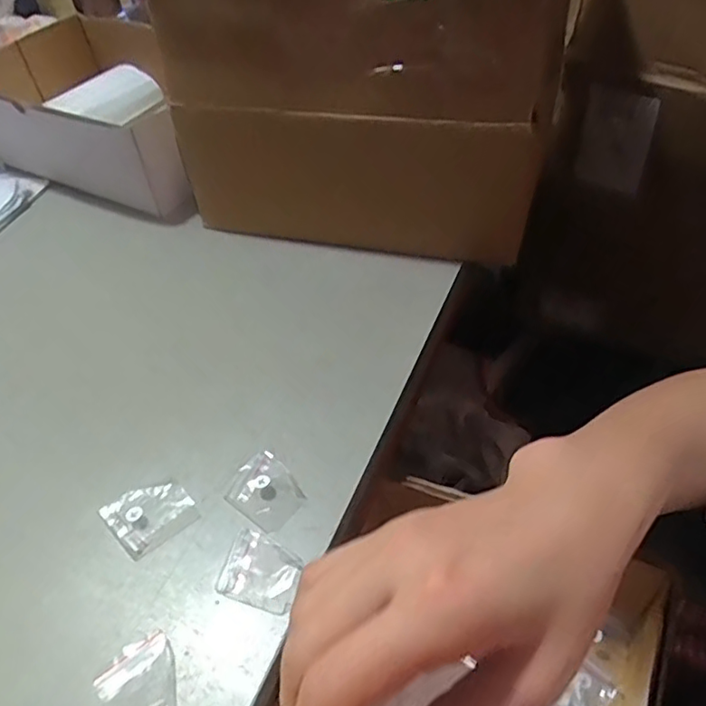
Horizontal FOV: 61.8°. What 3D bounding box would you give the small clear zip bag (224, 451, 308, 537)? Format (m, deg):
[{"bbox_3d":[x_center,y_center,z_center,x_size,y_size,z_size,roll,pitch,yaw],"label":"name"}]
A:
[{"bbox_3d":[-0.054,0.084,0.366,0.047,0.008,0.039,29,54,30],"label":"small clear zip bag"}]

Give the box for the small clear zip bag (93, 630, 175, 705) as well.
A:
[{"bbox_3d":[-0.100,0.168,0.286,0.037,0.004,0.058,-31,50,-23],"label":"small clear zip bag"}]

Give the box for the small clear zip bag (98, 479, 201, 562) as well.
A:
[{"bbox_3d":[-0.124,0.095,0.358,0.046,0.013,0.040,-33,51,-25],"label":"small clear zip bag"}]

